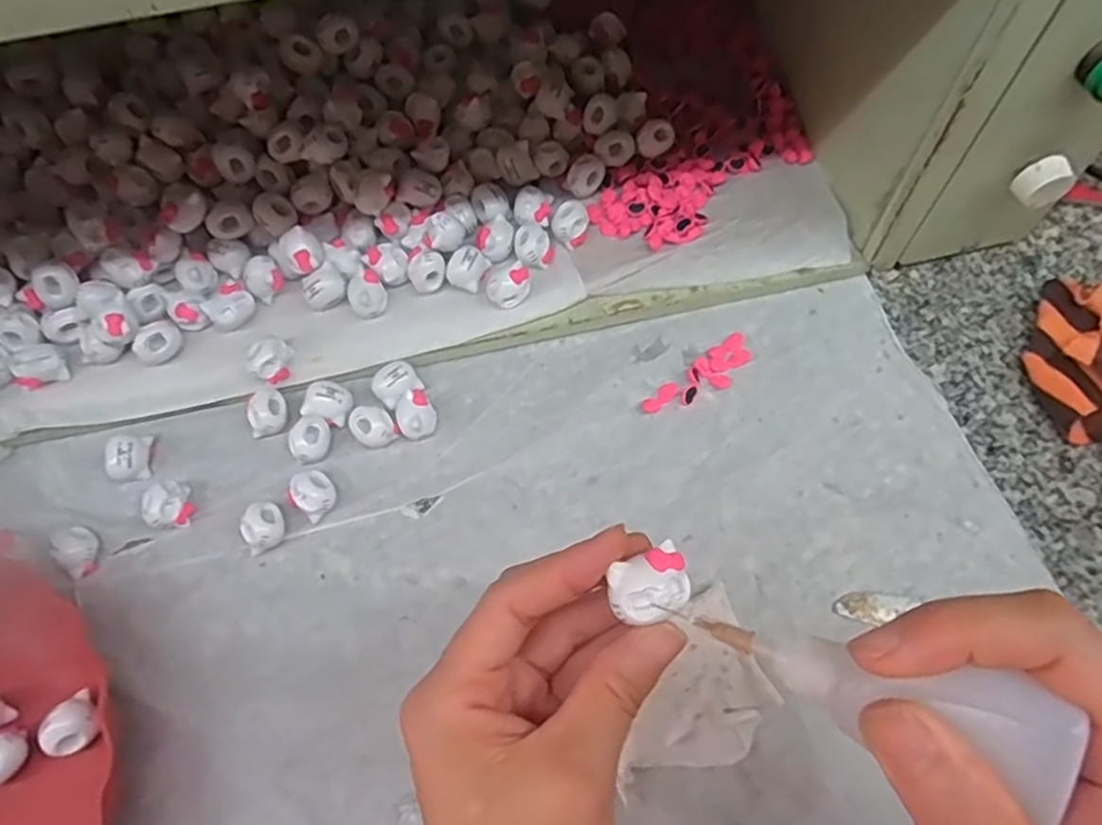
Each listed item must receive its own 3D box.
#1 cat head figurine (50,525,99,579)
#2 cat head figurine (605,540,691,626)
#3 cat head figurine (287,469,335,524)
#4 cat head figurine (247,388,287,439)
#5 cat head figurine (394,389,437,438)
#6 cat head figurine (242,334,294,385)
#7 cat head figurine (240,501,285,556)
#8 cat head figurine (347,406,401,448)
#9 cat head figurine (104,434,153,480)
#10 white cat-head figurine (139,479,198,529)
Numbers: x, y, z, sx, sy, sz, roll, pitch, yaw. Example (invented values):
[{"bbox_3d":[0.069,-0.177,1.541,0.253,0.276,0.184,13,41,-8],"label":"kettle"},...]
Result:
[{"bbox_3d":[-0.246,0.072,0.364,0.015,0.017,0.027,-31,68,-12],"label":"cat head figurine"},{"bbox_3d":[0.032,0.054,0.218,0.024,0.009,0.021,-19,66,-7],"label":"cat head figurine"},{"bbox_3d":[-0.126,0.044,0.374,0.023,0.019,0.022,-1,65,2],"label":"cat head figurine"},{"bbox_3d":[-0.159,0.000,0.395,0.018,0.015,0.024,-5,65,0],"label":"cat head figurine"},{"bbox_3d":[-0.075,0.003,0.392,0.021,0.019,0.024,-30,67,-12],"label":"cat head figurine"},{"bbox_3d":[-0.156,-0.029,0.397,0.025,0.023,0.018,-38,69,-15],"label":"cat head figurine"},{"bbox_3d":[-0.150,0.061,0.367,0.019,0.020,0.024,-20,66,-7],"label":"cat head figurine"},{"bbox_3d":[-0.098,0.009,0.389,0.022,0.020,0.023,-1,65,2],"label":"cat head figurine"},{"bbox_3d":[-0.233,0.024,0.387,0.017,0.021,0.024,-3,65,0],"label":"cat head figurine"},{"bbox_3d":[-0.204,0.049,0.375,0.018,0.023,0.023,-19,66,-7],"label":"white cat-head figurine"}]

